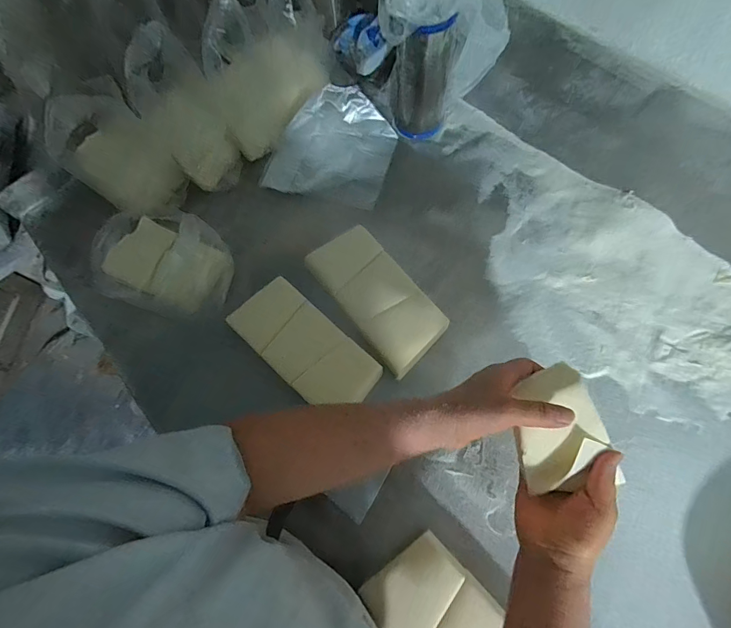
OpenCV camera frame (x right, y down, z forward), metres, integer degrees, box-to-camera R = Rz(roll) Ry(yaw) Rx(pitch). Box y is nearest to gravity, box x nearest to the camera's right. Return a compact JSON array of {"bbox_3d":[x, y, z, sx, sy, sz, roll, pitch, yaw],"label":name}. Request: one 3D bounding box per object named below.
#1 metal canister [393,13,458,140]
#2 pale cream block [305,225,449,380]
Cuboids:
[{"bbox_3d":[0.095,-0.400,0.643,0.096,0.187,0.081,7,71,7],"label":"metal canister"},{"bbox_3d":[0.013,-0.032,0.581,0.119,0.040,0.233,-40,72,-10],"label":"pale cream block"}]

